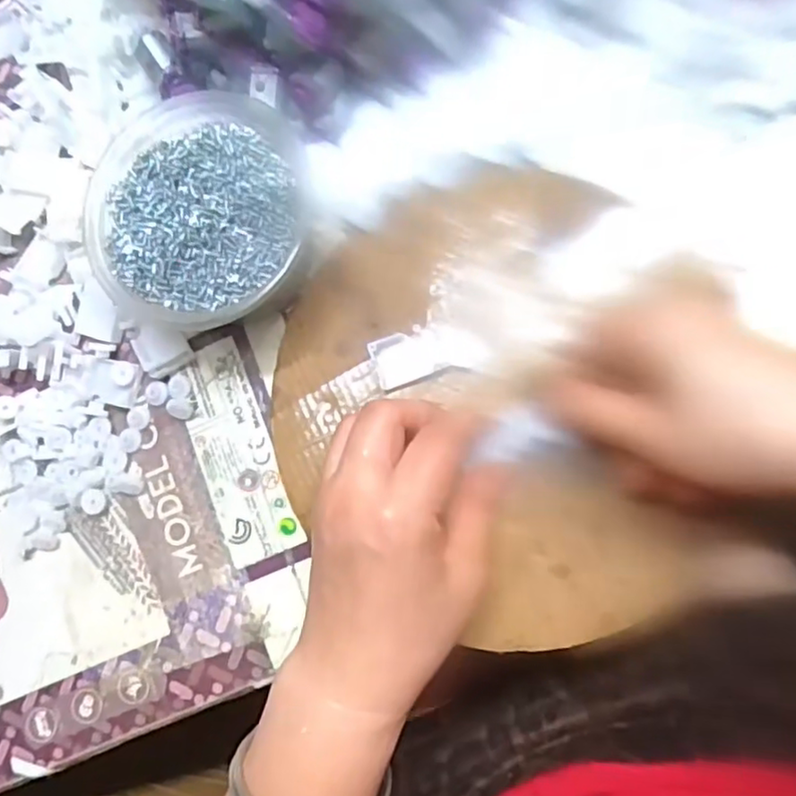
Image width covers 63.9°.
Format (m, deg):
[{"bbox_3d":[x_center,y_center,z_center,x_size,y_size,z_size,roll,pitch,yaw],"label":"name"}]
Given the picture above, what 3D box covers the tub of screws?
[{"bbox_3d":[-0.092,-0.089,0.314,0.097,0.043,0.106,-1,82,8],"label":"tub of screws"}]

